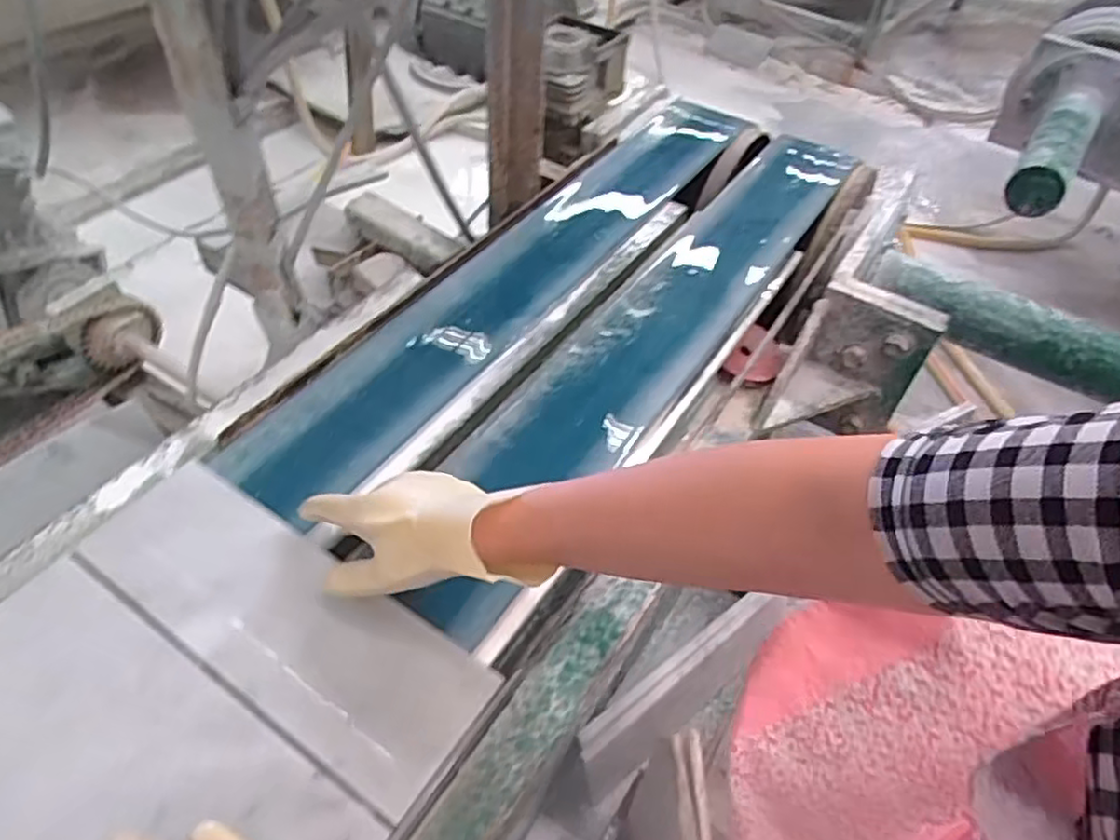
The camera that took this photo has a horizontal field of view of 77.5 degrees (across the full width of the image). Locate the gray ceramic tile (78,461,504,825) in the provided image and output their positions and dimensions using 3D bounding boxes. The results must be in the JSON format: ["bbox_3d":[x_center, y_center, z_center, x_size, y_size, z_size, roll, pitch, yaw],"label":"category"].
[{"bbox_3d":[-0.188,0.128,0.468,0.291,0.012,0.100,29,53,18],"label":"gray ceramic tile"}]

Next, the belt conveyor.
[{"bbox_3d":[0.052,-0.147,0.756,0.303,0.060,0.820,23,51,18],"label":"belt conveyor"}]

